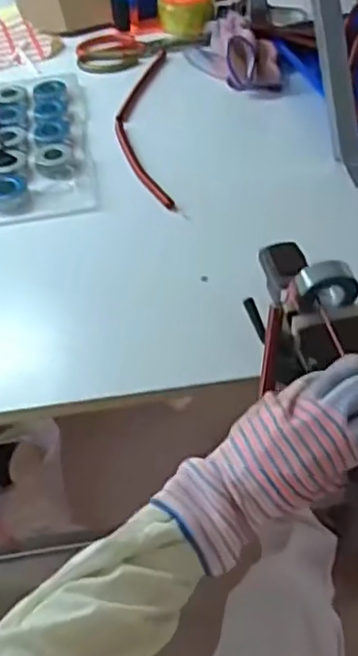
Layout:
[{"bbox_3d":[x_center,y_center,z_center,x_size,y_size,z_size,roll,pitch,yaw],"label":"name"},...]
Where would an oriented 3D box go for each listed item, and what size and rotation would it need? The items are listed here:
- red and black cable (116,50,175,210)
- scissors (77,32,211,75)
[{"bbox_3d":[-0.045,-0.262,0.850,0.066,0.012,0.364,-4,46,1],"label":"red and black cable"},{"bbox_3d":[-0.055,-0.421,0.998,0.193,0.015,0.139,-6,46,-1],"label":"scissors"}]

